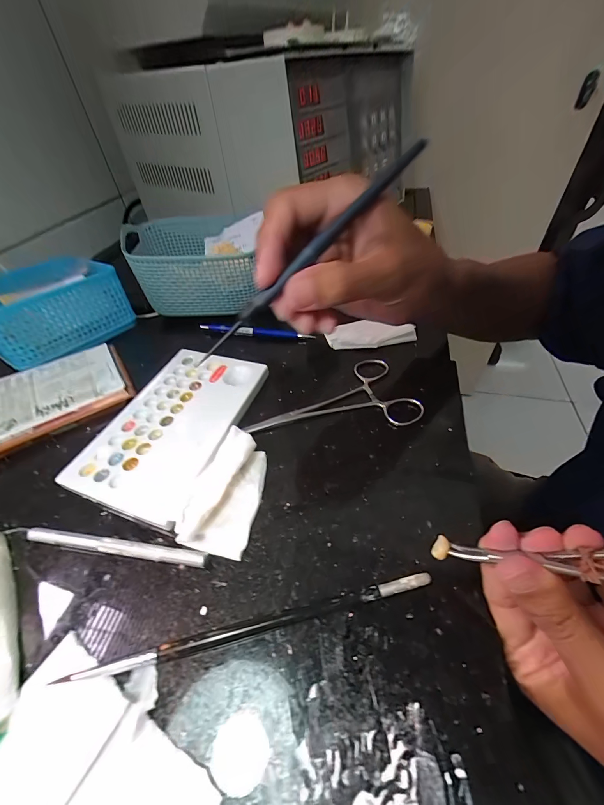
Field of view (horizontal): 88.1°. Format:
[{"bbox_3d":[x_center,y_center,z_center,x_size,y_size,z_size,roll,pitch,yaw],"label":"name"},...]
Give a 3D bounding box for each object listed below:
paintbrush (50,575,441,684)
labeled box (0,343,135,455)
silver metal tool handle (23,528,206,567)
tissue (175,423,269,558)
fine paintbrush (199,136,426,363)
[{"bbox_3d":[-0.021,0.111,0.157,0.180,0.008,0.008,-10,49,-8],"label":"paintbrush"},{"bbox_3d":[-0.235,-0.001,0.274,0.149,0.018,0.093,-28,53,-22],"label":"labeled box"},{"bbox_3d":[-0.113,0.086,0.187,0.116,0.004,0.008,4,68,9],"label":"silver metal tool handle"},{"bbox_3d":[-0.049,0.054,0.205,0.044,0.016,0.078,9,49,8],"label":"tissue"},{"bbox_3d":[0.008,-0.078,0.154,0.151,0.008,0.004,-45,59,-5],"label":"fine paintbrush"}]

